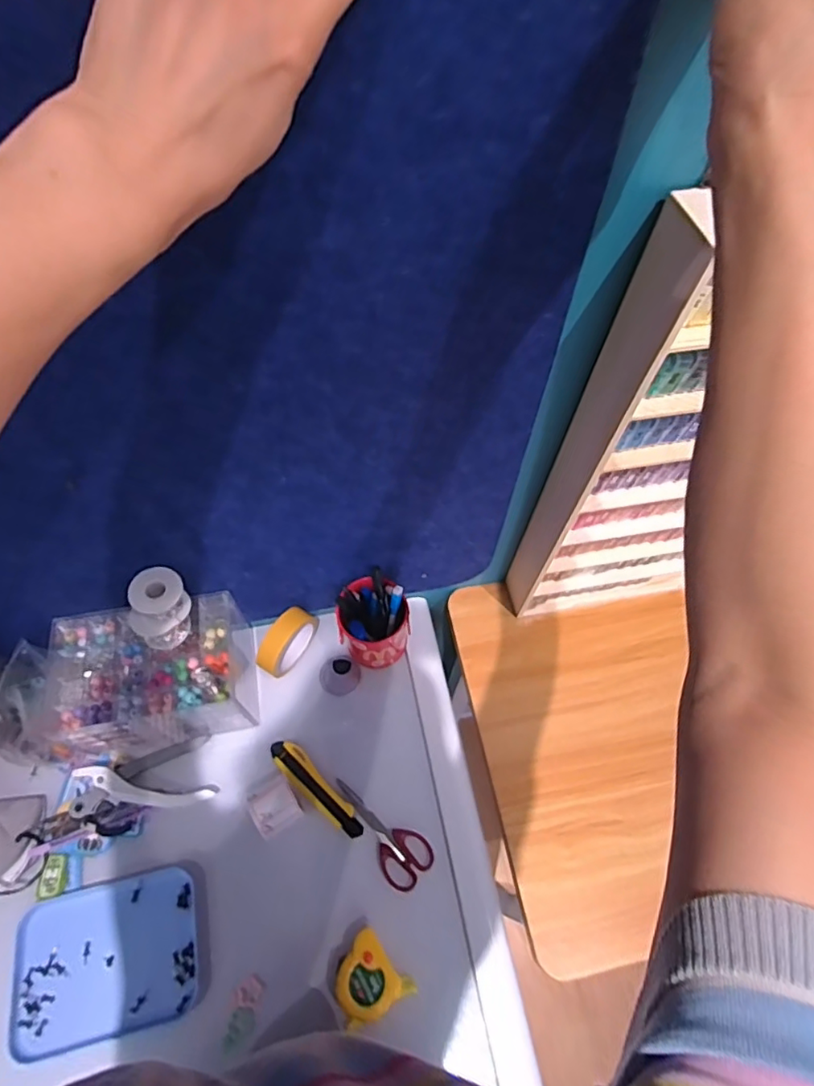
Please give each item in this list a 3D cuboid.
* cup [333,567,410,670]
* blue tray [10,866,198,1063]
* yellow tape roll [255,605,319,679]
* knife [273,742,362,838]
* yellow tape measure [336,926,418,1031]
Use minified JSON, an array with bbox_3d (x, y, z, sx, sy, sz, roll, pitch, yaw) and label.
[{"bbox_3d":[-0.047,0.113,0.776,0.093,0.133,0.087,1,61,-1],"label":"cup"},{"bbox_3d":[-0.333,0.463,0.630,0.187,0.014,0.144,-11,62,-8],"label":"blue tray"},{"bbox_3d":[-0.164,0.134,0.781,0.031,0.098,0.109,25,63,12],"label":"yellow tape roll"},{"bbox_3d":[-0.117,0.316,0.724,0.154,0.014,0.037,41,67,19],"label":"knife"},{"bbox_3d":[-0.045,0.485,0.632,0.080,0.036,0.078,-25,64,-15],"label":"yellow tape measure"}]

